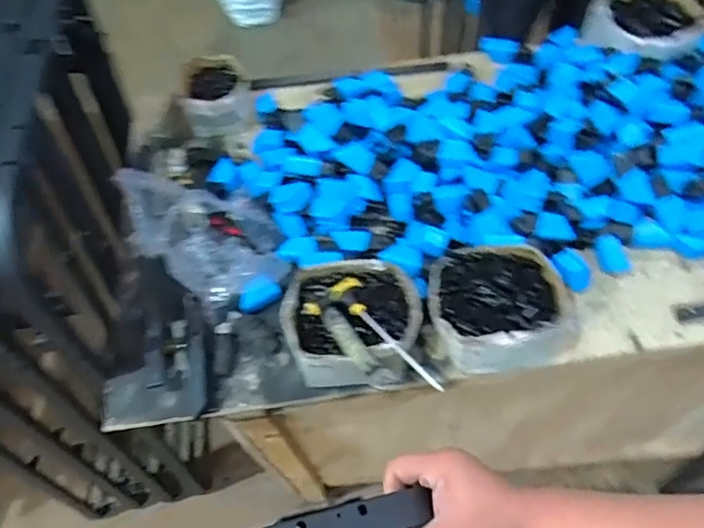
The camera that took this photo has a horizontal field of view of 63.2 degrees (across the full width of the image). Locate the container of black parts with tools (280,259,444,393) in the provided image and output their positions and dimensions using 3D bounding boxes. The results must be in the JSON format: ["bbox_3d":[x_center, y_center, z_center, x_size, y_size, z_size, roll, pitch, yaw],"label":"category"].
[{"bbox_3d":[0.004,0.083,0.724,0.164,0.092,0.190,-15,59,-4],"label":"container of black parts with tools"}]

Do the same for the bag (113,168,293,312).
[{"bbox_3d":[-0.206,-0.053,0.816,0.239,0.096,0.162,31,66,21],"label":"bag"}]

